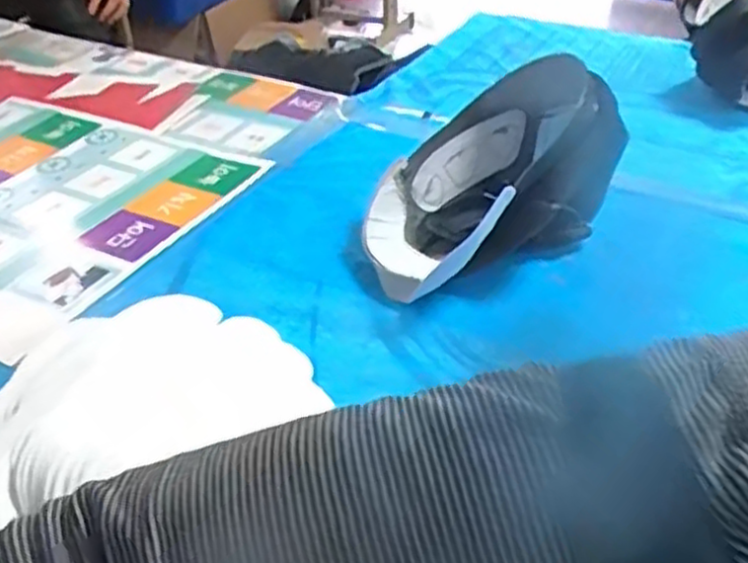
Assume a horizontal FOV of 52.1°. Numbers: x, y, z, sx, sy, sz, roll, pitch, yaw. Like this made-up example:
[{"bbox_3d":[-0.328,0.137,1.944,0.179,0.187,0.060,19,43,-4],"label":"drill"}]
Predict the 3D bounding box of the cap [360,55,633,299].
[{"bbox_3d":[0.111,-0.100,0.762,0.261,0.164,0.160,-20,42,-23],"label":"cap"}]

